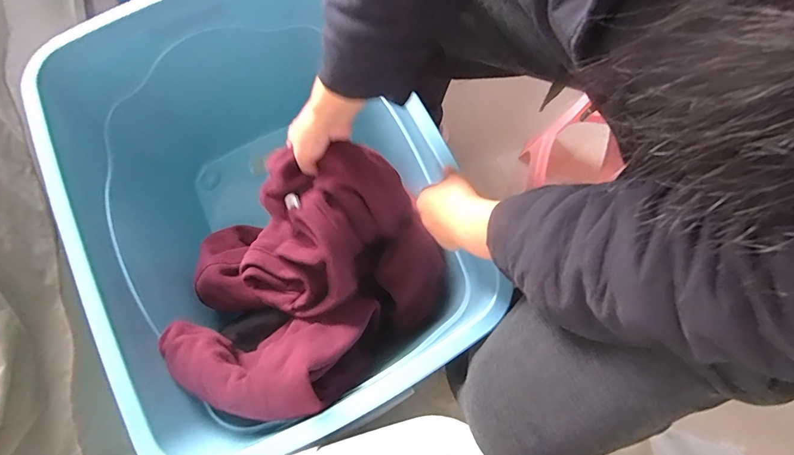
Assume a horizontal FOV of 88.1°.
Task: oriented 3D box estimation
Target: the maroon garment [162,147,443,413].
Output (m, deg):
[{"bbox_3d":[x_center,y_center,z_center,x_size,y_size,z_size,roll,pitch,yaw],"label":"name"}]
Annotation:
[{"bbox_3d":[-0.125,0.079,0.595,0.373,0.245,0.303,-17,75,-5],"label":"maroon garment"}]

